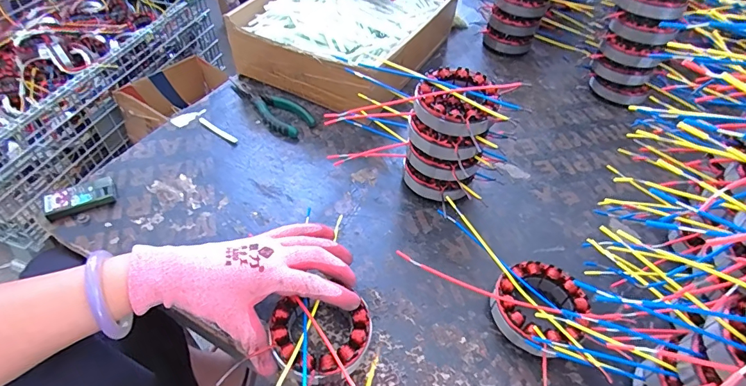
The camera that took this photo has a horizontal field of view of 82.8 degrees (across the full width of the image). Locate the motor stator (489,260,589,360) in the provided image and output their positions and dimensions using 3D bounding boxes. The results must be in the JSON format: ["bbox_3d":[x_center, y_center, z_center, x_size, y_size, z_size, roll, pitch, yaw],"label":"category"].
[{"bbox_3d":[0.158,0.107,0.401,0.083,0.030,0.083,1,48,-2],"label":"motor stator"}]

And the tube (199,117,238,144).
[{"bbox_3d":[-0.206,-0.083,0.563,0.066,0.007,0.008,28,53,20],"label":"tube"}]

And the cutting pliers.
[{"bbox_3d":[-0.145,-0.130,0.597,0.054,0.009,0.150,-32,57,-28],"label":"cutting pliers"}]

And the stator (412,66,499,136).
[{"bbox_3d":[0.090,-0.099,0.444,0.084,0.032,0.084,1,48,-2],"label":"stator"}]

